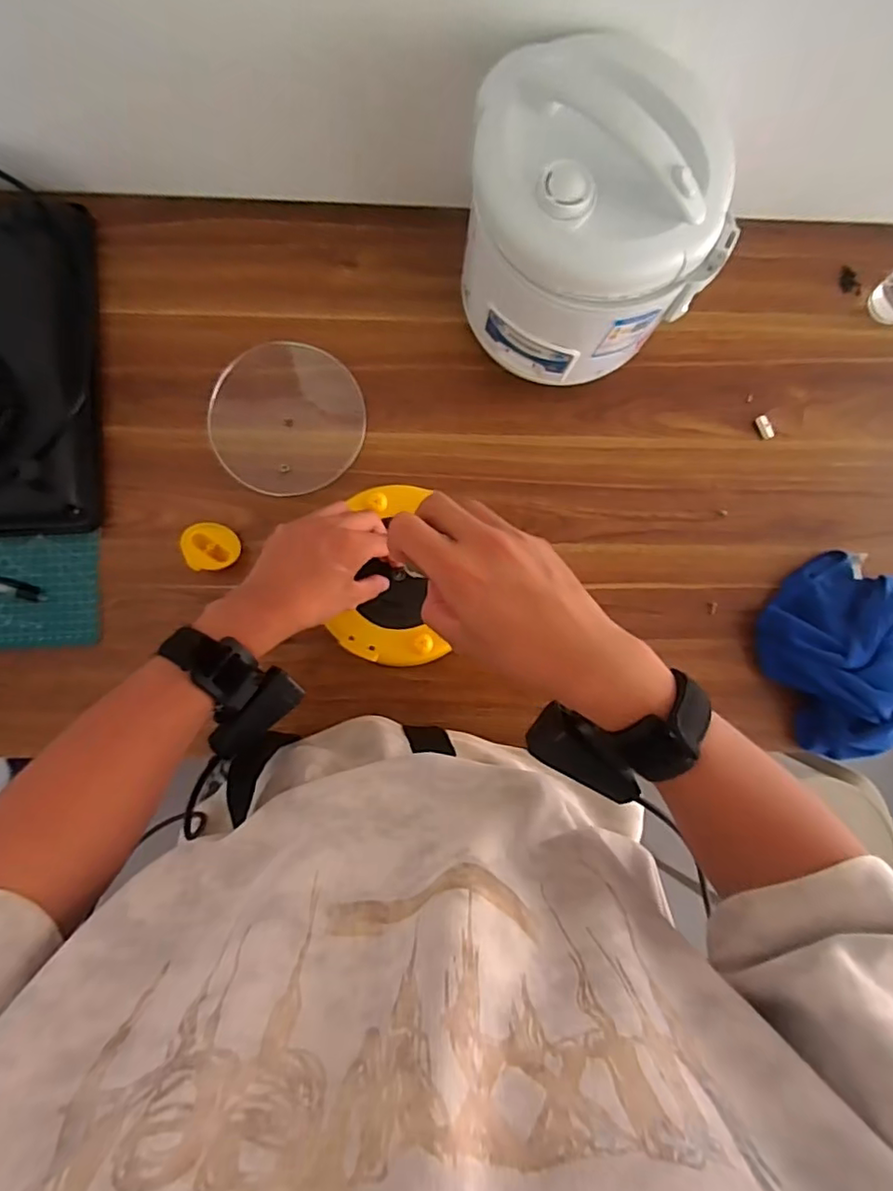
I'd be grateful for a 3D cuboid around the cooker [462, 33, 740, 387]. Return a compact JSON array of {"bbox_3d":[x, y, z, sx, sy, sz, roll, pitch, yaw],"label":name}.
[{"bbox_3d":[0.122,-0.324,0.528,0.203,0.180,0.195,-4,86,-3],"label":"cooker"}]

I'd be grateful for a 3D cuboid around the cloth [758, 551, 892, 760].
[{"bbox_3d":[0.431,0.059,0.630,0.170,0.061,0.198,-25,87,-4],"label":"cloth"}]

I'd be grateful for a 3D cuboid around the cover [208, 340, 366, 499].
[{"bbox_3d":[-0.167,-0.183,0.617,0.155,0.015,0.150,0,93,1],"label":"cover"}]

